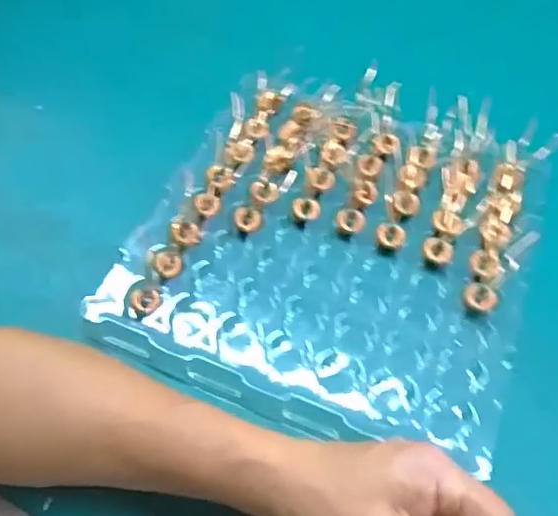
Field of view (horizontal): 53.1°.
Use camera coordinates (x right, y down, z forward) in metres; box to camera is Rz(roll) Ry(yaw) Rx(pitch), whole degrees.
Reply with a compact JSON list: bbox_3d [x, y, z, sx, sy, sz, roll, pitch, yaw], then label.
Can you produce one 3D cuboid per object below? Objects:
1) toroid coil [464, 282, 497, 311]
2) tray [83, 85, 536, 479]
[{"bbox_3d":[0.146,0.029,0.408,0.022,0.011,0.018,39,65,21],"label":"toroid coil"},{"bbox_3d":[0.038,-0.011,0.433,0.283,0.027,0.277,16,59,10],"label":"tray"}]

